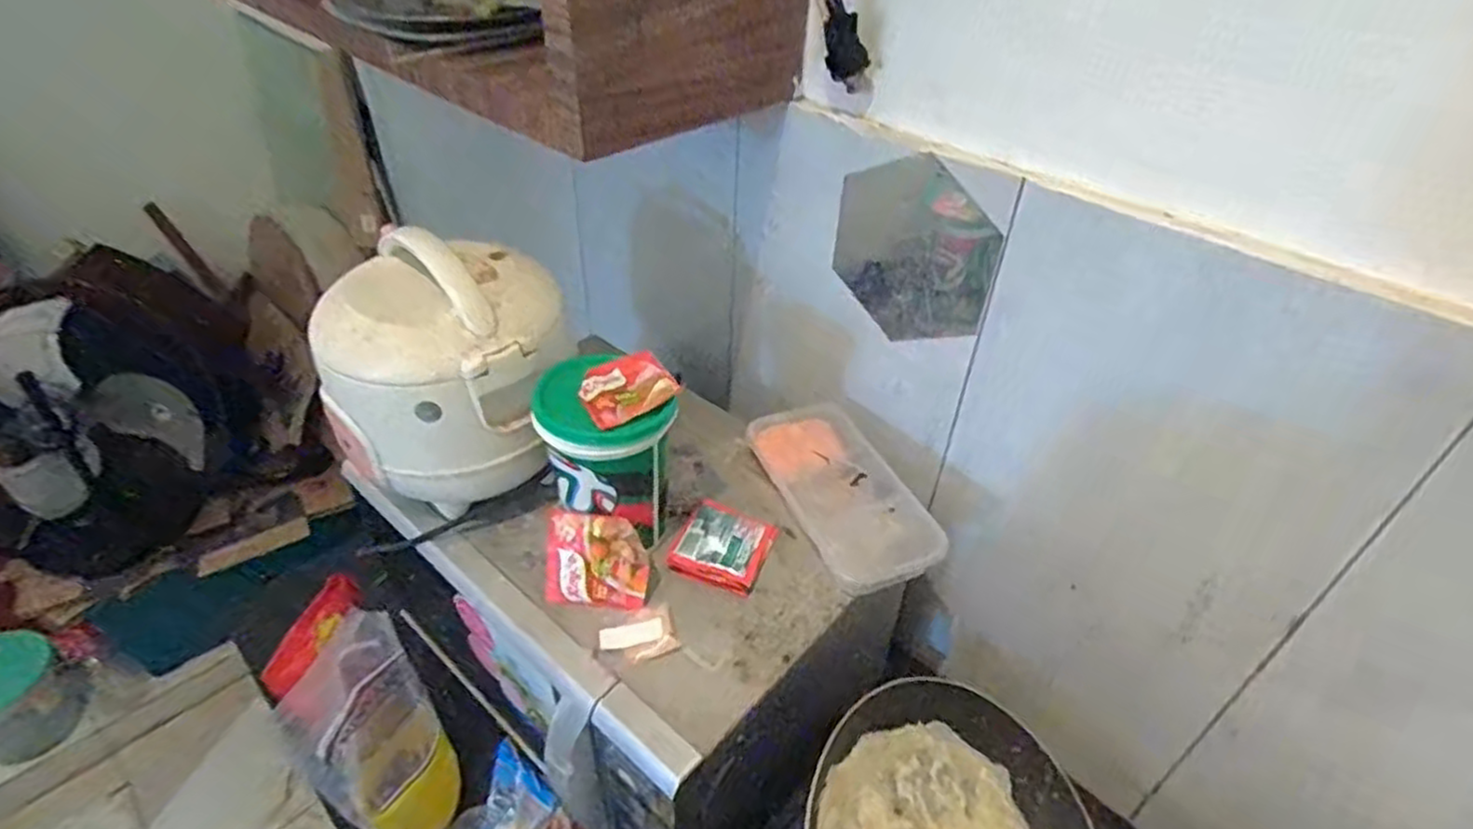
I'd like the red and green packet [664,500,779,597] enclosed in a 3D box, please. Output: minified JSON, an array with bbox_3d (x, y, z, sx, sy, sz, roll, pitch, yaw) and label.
[{"bbox_3d":[-0.011,0.113,0.645,0.077,0.023,0.078,16,41,16],"label":"red and green packet"}]

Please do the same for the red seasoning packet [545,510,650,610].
[{"bbox_3d":[-0.114,0.120,0.602,0.082,0.074,0.006,5,4,5],"label":"red seasoning packet"}]

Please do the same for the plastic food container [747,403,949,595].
[{"bbox_3d":[0.097,0.069,0.690,0.095,0.035,0.214,-15,42,-20],"label":"plastic food container"}]

